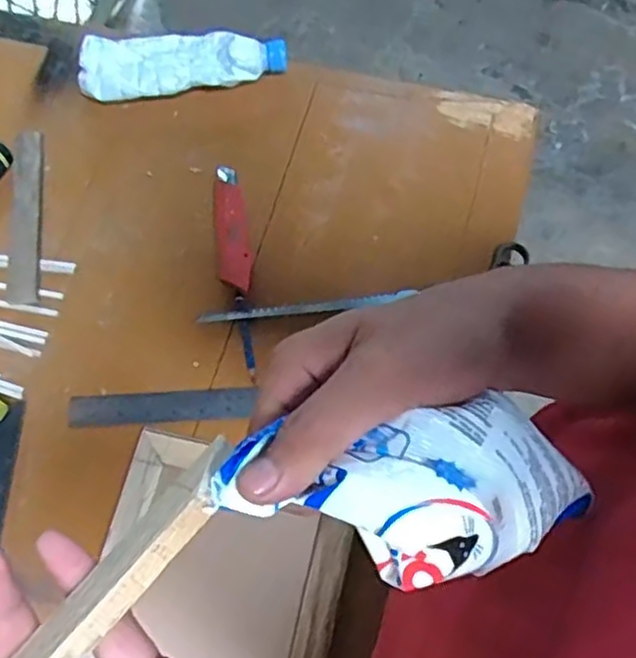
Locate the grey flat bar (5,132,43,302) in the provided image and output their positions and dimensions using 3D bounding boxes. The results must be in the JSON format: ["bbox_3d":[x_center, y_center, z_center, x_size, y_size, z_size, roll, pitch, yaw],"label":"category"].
[{"bbox_3d":[-0.302,-0.117,0.723,0.031,0.005,0.194,-4,71,-4],"label":"grey flat bar"}]

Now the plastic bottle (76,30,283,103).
[{"bbox_3d":[-0.148,-0.294,0.763,0.220,0.035,0.072,-5,69,-2],"label":"plastic bottle"}]

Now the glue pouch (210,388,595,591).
[{"bbox_3d":[0.040,0.059,0.257,0.147,0.034,0.061,0,68,-15],"label":"glue pouch"}]

